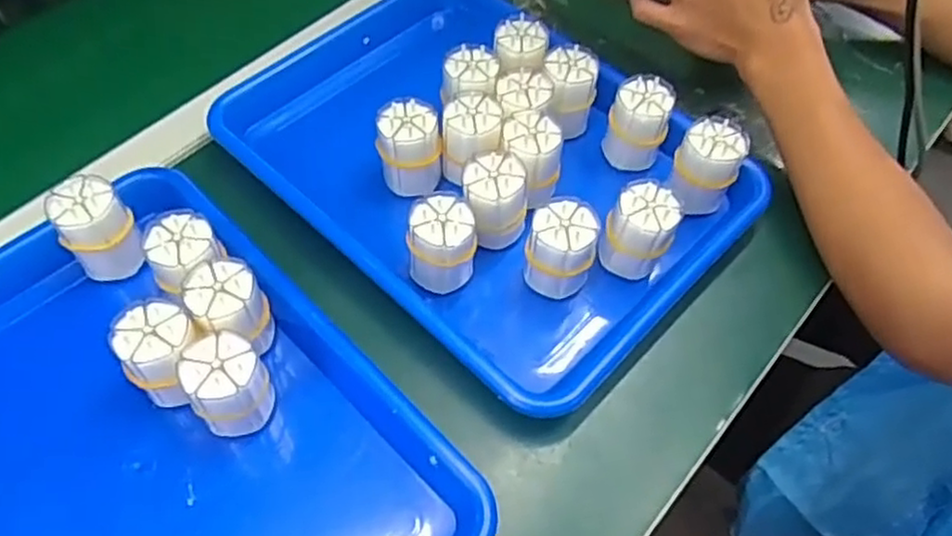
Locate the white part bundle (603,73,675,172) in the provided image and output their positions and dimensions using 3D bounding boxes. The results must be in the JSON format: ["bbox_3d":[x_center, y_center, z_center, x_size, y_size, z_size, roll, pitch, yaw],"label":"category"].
[{"bbox_3d":[0.111,-0.096,0.497,0.038,0.065,0.032,11,57,5],"label":"white part bundle"}]

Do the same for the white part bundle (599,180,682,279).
[{"bbox_3d":[0.101,-0.020,0.449,0.040,0.064,0.034,20,58,11],"label":"white part bundle"}]

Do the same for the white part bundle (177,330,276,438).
[{"bbox_3d":[-0.132,0.064,0.386,0.038,0.062,0.038,1,57,-1],"label":"white part bundle"}]

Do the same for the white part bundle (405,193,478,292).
[{"bbox_3d":[-0.020,-0.016,0.433,0.039,0.049,0.034,10,57,5],"label":"white part bundle"}]

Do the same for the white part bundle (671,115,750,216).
[{"bbox_3d":[0.153,-0.067,0.477,0.038,0.061,0.033,32,61,18],"label":"white part bundle"}]

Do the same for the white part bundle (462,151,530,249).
[{"bbox_3d":[0.013,-0.040,0.454,0.041,0.055,0.035,1,57,-1],"label":"white part bundle"}]

